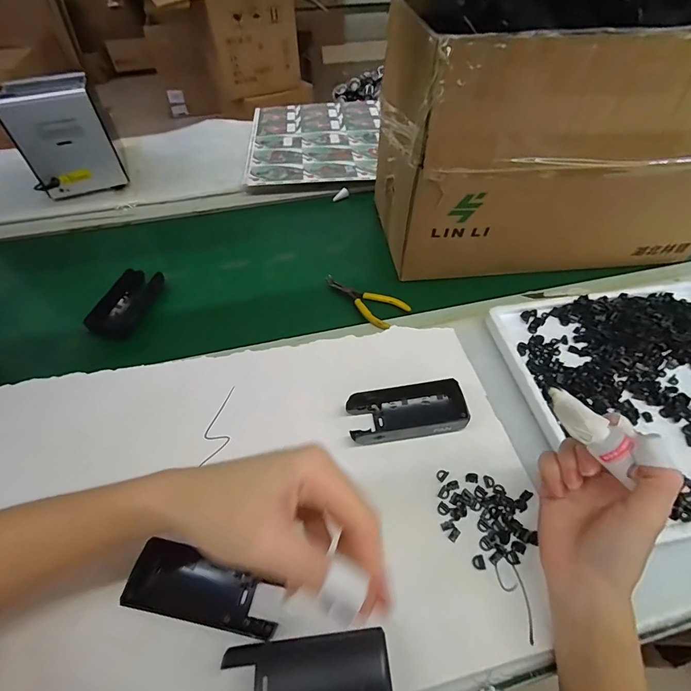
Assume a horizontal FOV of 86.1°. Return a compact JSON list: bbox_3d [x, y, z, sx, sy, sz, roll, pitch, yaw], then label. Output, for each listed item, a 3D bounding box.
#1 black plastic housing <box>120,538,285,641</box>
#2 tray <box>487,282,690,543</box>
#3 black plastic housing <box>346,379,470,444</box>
[{"bbox_3d":[-0.101,0.180,0.270,0.107,0.023,0.040,11,52,8],"label":"black plastic housing"},{"bbox_3d":[0.326,0.046,0.383,0.280,0.034,0.251,-9,54,-5],"label":"tray"},{"bbox_3d":[0.057,0.063,0.352,0.105,0.027,0.046,-6,52,-4],"label":"black plastic housing"}]

